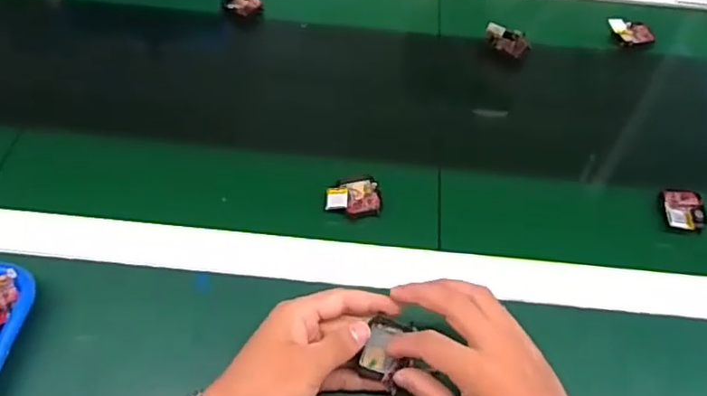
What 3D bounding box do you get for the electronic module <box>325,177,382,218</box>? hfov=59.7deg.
[{"bbox_3d":[0.000,0.000,0.565,0.049,0.011,0.039,-3,54,-6],"label":"electronic module"}]

